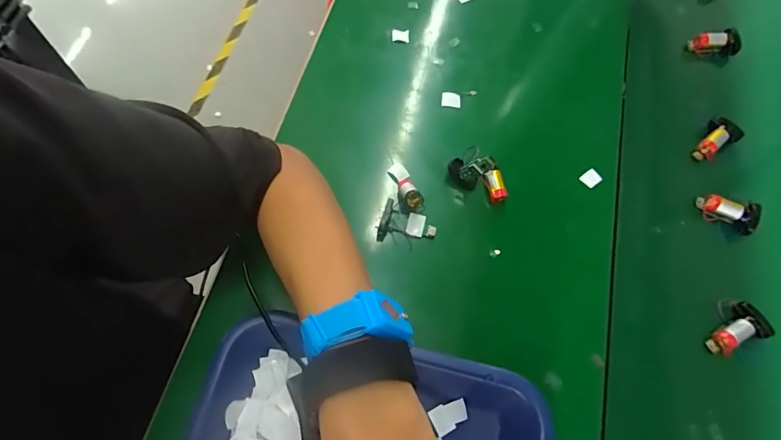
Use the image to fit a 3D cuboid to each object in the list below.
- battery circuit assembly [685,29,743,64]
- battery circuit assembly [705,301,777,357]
[{"bbox_3d":[0.374,-0.200,0.509,0.053,0.028,0.026,-5,67,-5],"label":"battery circuit assembly"},{"bbox_3d":[0.295,0.096,0.373,0.048,0.017,0.030,-29,71,-14],"label":"battery circuit assembly"}]

